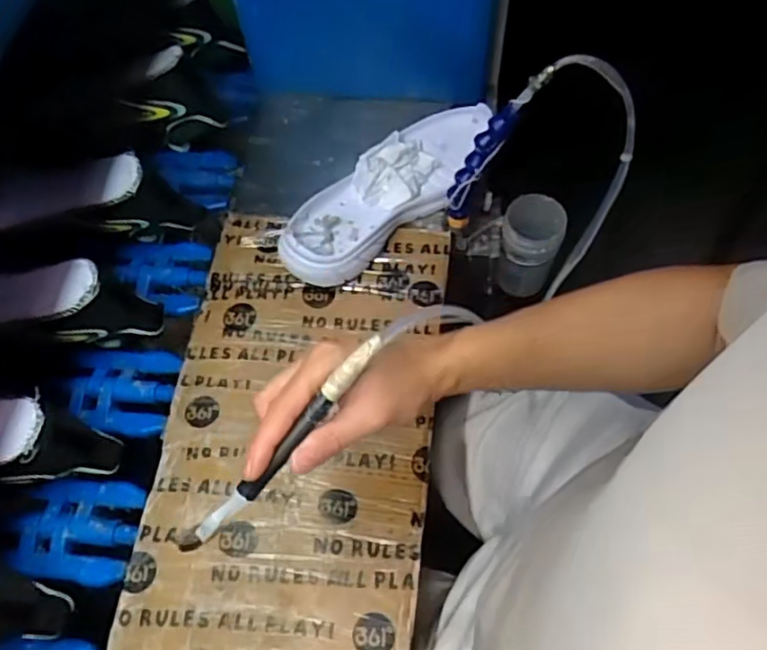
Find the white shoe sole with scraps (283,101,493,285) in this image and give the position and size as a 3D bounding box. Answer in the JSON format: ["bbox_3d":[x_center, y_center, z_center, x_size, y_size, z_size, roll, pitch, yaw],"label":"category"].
[{"bbox_3d":[0.010,-0.147,0.702,0.094,0.044,0.290,41,71,18],"label":"white shoe sole with scraps"}]

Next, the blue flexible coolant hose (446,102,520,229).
[{"bbox_3d":[0.093,-0.158,0.654,0.029,0.148,0.025,-20,60,-37],"label":"blue flexible coolant hose"}]

